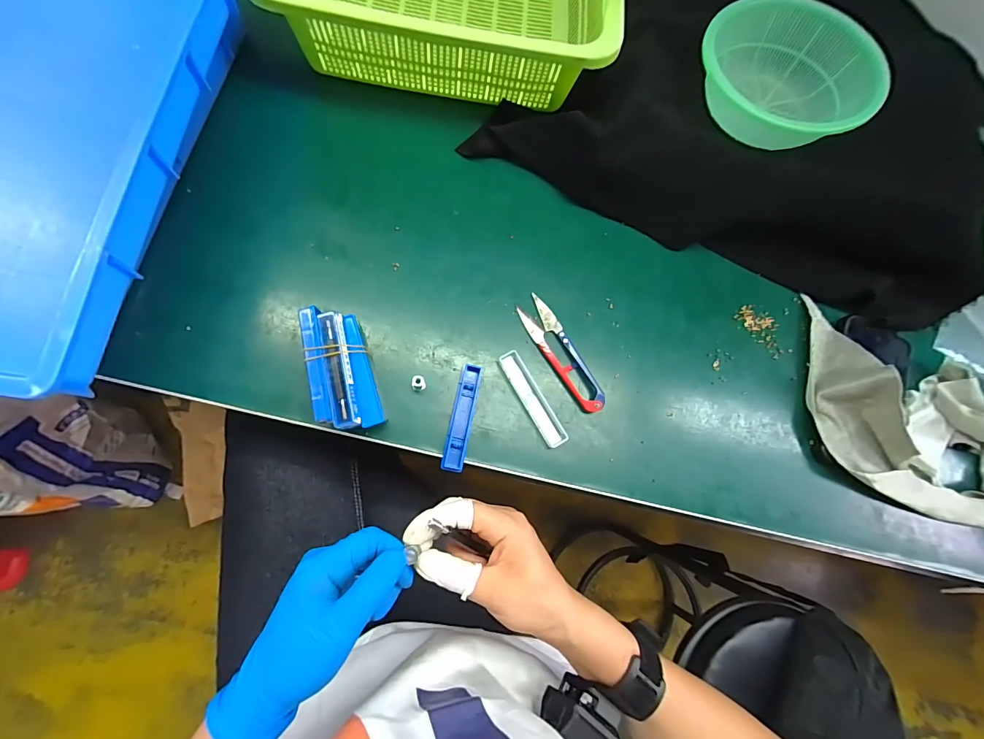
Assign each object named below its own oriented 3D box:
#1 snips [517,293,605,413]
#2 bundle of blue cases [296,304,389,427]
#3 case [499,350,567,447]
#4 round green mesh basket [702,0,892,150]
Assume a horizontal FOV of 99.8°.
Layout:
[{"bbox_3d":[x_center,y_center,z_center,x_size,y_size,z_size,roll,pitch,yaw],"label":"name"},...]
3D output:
[{"bbox_3d":[0.064,-0.014,0.377,0.029,0.014,0.118,-28,83,-14],"label":"snips"},{"bbox_3d":[-0.120,0.000,0.335,0.046,0.043,0.097,-13,80,-11],"label":"bundle of blue cases"},{"bbox_3d":[0.036,0.026,0.366,0.019,0.010,0.093,-29,83,-14],"label":"case"},{"bbox_3d":[0.282,-0.284,0.406,0.155,0.062,0.144,-9,83,3],"label":"round green mesh basket"}]

